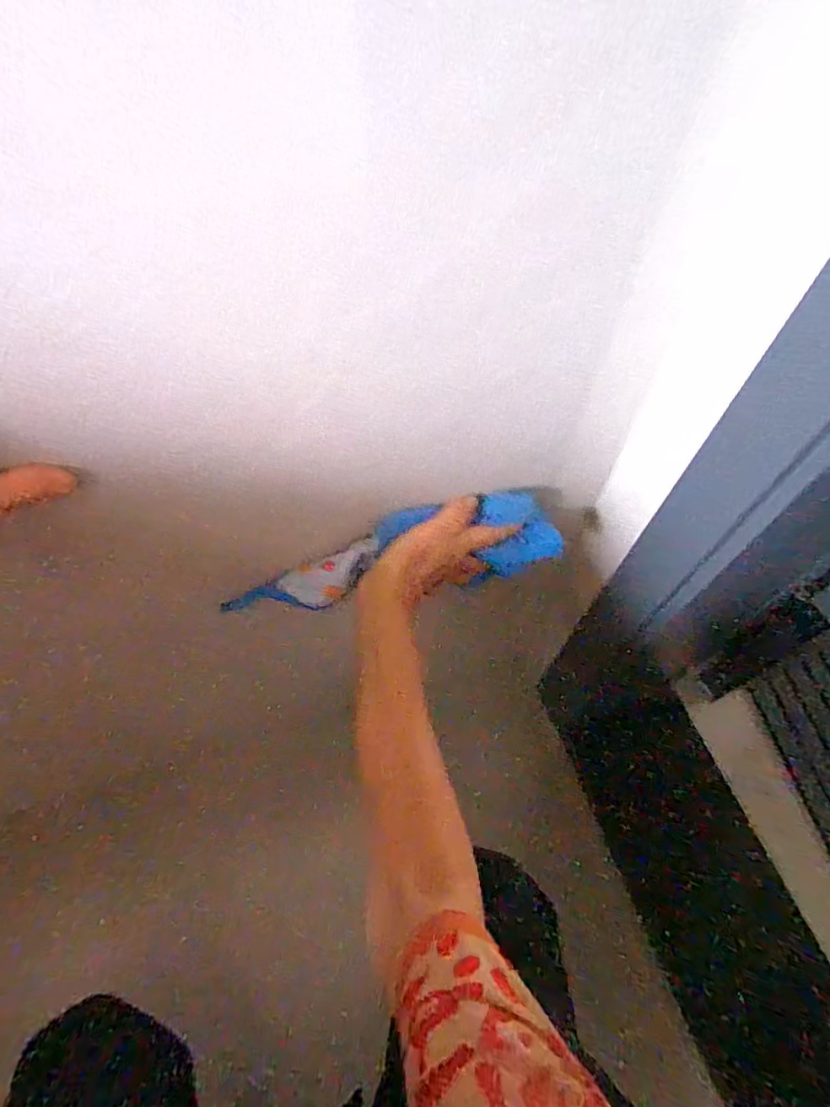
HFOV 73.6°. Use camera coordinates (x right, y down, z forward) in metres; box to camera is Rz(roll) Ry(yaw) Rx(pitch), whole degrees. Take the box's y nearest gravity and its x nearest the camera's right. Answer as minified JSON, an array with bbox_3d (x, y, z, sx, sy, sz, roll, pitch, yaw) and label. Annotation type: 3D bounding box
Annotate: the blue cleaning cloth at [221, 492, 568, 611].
[{"bbox_3d":[-0.008,0.000,0.439,0.264,0.048,0.054,-10,63,-10],"label":"blue cleaning cloth"}]

